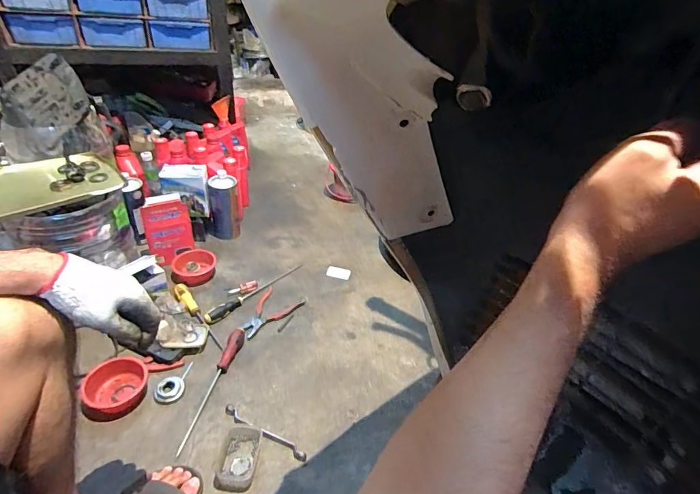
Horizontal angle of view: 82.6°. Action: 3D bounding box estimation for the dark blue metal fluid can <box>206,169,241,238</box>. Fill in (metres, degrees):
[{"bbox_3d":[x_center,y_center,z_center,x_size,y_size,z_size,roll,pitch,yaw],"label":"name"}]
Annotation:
[{"bbox_3d":[-0.418,-0.128,1.299,0.102,0.227,0.077,-5,39,-16],"label":"dark blue metal fluid can"}]

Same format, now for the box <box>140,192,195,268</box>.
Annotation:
[{"bbox_3d":[-0.522,-0.049,1.147,0.124,0.221,0.037,-10,40,-22],"label":"box"}]

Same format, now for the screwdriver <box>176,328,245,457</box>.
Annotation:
[{"bbox_3d":[-0.299,0.295,0.869,0.033,0.034,0.300,11,37,5],"label":"screwdriver"}]

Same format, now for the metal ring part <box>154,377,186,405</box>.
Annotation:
[{"bbox_3d":[-0.389,0.309,0.859,0.059,0.023,0.053,-5,38,-16],"label":"metal ring part"}]

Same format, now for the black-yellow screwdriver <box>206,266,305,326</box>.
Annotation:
[{"bbox_3d":[-0.264,0.123,1.130,0.033,0.024,0.336,30,43,28],"label":"black-yellow screwdriver"}]

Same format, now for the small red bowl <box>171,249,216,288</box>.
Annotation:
[{"bbox_3d":[-0.458,0.061,1.172,0.122,0.043,0.118,5,37,-3],"label":"small red bowl"}]

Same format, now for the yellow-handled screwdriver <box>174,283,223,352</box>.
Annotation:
[{"bbox_3d":[-0.400,0.175,1.035,0.036,0.023,0.249,-23,46,-34],"label":"yellow-handled screwdriver"}]

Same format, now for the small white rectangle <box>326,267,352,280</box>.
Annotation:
[{"bbox_3d":[-0.036,0.083,1.260,0.075,0.004,0.043,12,46,6],"label":"small white rectangle"}]

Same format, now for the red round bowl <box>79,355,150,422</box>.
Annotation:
[{"bbox_3d":[-0.496,0.298,0.843,0.128,0.046,0.116,-16,42,-27],"label":"red round bowl"}]

